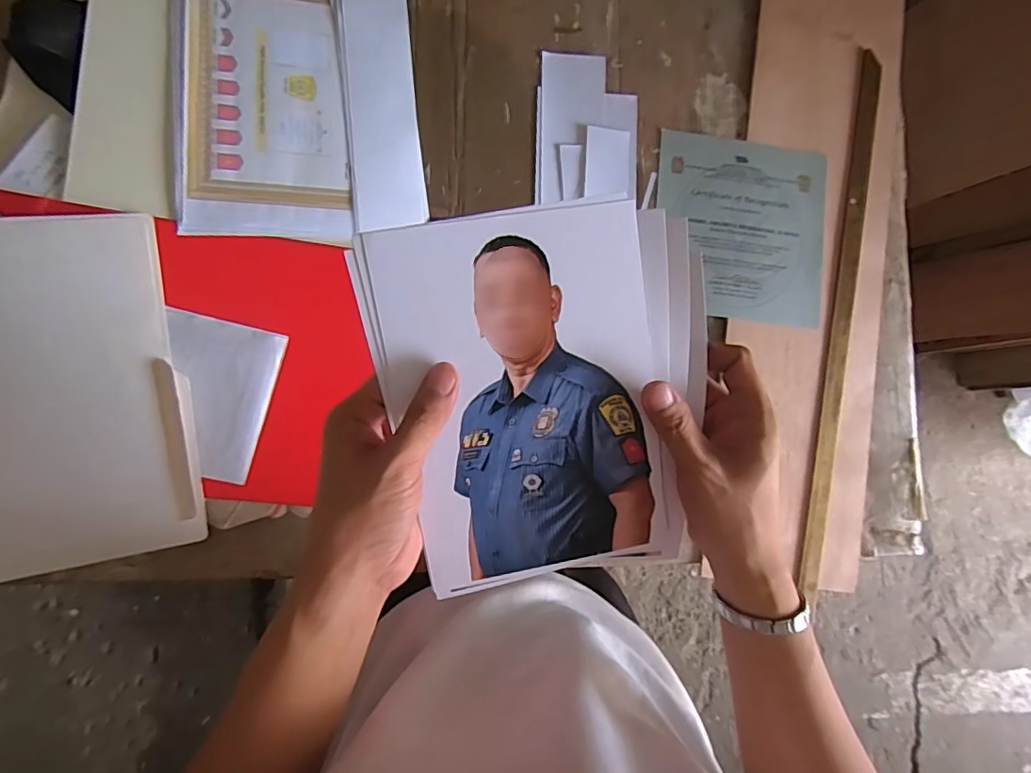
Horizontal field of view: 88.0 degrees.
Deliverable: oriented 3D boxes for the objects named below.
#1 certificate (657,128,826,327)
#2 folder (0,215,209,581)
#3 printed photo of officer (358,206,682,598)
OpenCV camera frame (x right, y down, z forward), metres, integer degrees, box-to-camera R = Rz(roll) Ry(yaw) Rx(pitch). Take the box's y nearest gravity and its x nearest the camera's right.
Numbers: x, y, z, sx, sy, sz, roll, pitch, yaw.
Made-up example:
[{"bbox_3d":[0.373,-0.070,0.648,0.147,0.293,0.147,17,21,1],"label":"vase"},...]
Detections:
[{"bbox_3d":[0.278,-0.192,0.643,0.208,0.010,0.224,3,85,-8],"label":"certificate"},{"bbox_3d":[-0.427,0.009,0.471,0.234,0.022,0.303,-12,89,-17],"label":"folder"},{"bbox_3d":[0.010,0.012,0.306,0.150,0.009,0.211,-12,104,-6],"label":"printed photo of officer"}]

